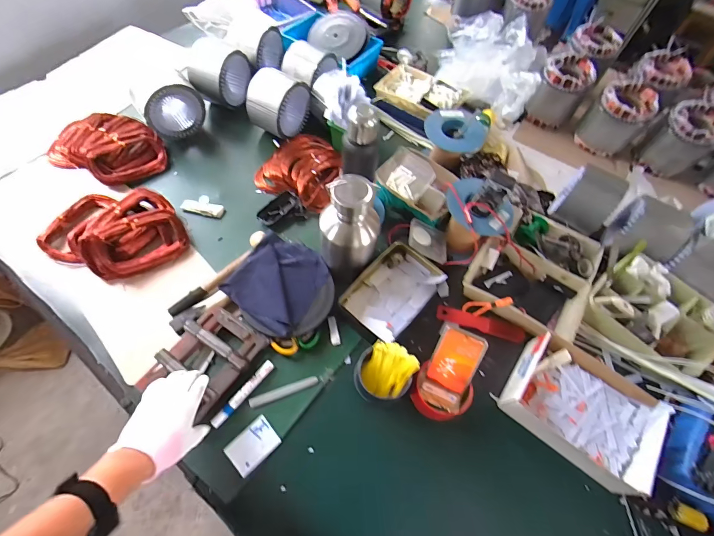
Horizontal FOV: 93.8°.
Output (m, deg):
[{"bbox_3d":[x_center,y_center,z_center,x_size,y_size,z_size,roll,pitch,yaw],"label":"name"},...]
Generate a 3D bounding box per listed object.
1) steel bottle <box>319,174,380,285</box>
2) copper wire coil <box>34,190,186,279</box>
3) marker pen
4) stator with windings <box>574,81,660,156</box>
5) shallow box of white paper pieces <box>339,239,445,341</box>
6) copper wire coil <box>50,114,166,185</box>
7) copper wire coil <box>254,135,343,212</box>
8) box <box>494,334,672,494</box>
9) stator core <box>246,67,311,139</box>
[{"bbox_3d":[-0.015,-0.073,0.680,0.107,0.219,0.105,2,62,-3],"label":"steel bottle"},{"bbox_3d":[-0.543,-0.088,0.770,0.291,0.057,0.222,21,62,7],"label":"copper wire coil"},{"bbox_3d":[-0.214,0.235,0.630,0.021,0.013,0.142,37,65,15],"label":"marker pen"},{"bbox_3d":[0.778,-0.444,1.004,0.152,0.144,0.141,38,66,15],"label":"stator with windings"},{"bbox_3d":[0.076,0.055,0.729,0.148,0.050,0.224,39,66,16],"label":"shallow box of white paper pieces"},{"bbox_3d":[-0.649,-0.320,0.891,0.263,0.062,0.201,23,63,8],"label":"copper wire coil"},{"bbox_3d":[-0.139,-0.272,0.902,0.219,0.058,0.209,2,62,-3],"label":"copper wire coil"},{"bbox_3d":[0.430,0.263,0.637,0.253,0.066,0.196,36,65,14],"label":"box"},{"bbox_3d":[-0.220,-0.452,0.926,0.121,0.130,0.142,23,63,8],"label":"stator core"}]

